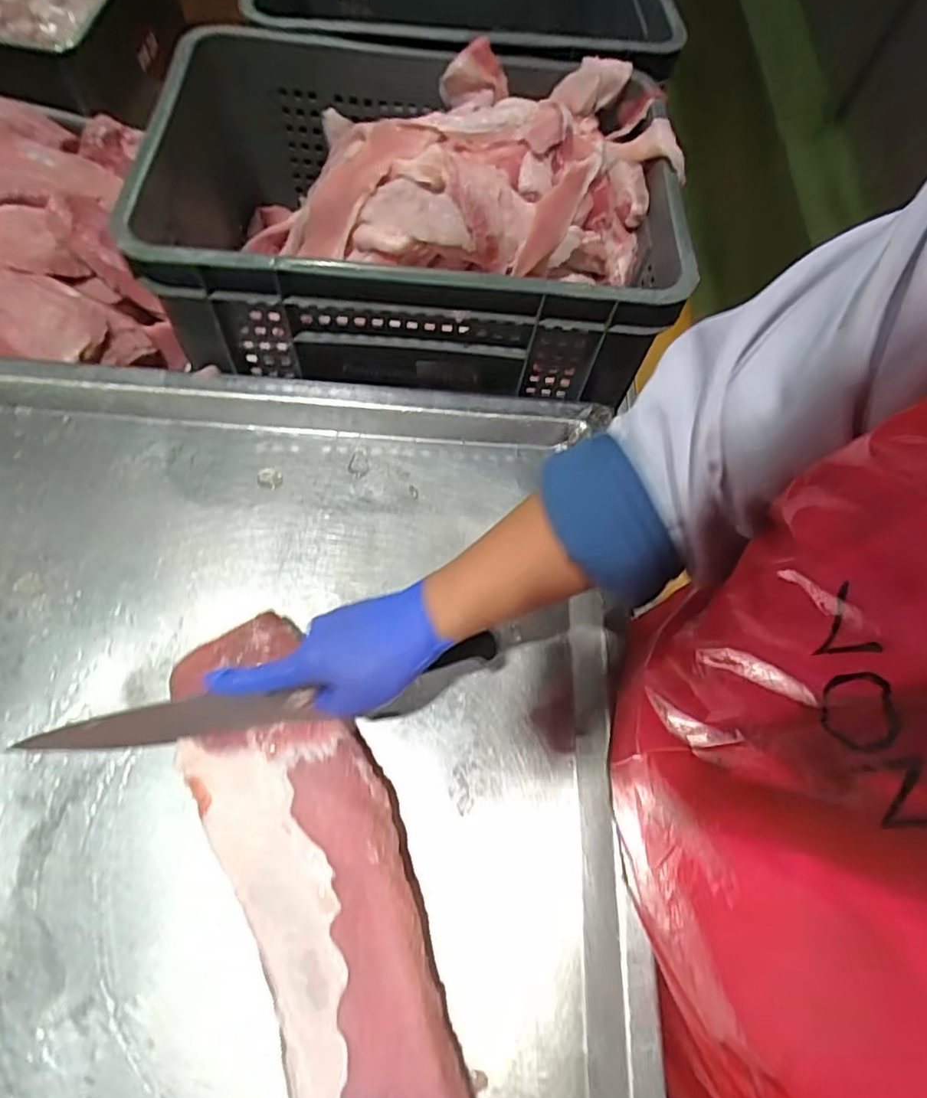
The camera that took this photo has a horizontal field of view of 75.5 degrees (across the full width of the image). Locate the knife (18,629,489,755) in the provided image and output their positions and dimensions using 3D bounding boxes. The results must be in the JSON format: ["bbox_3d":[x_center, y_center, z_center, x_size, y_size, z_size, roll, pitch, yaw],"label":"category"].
[{"bbox_3d":[-0.147,0.119,0.462,0.352,0.042,0.030,-11,69,-2],"label":"knife"}]

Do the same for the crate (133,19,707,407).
[{"bbox_3d":[-0.056,-0.369,0.655,0.534,0.184,0.384,-1,66,-6],"label":"crate"}]

